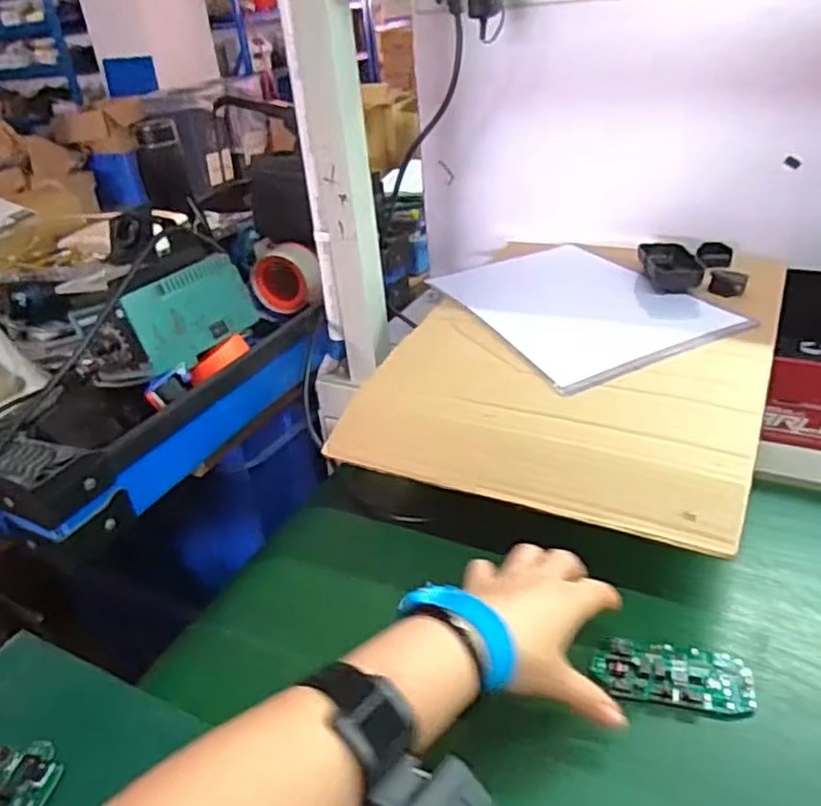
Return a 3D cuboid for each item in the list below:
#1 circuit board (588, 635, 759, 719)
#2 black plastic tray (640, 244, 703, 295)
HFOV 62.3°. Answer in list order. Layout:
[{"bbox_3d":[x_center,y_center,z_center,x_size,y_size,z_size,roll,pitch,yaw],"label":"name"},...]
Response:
[{"bbox_3d":[0.172,0.178,0.446,0.099,0.009,0.046,2,32,13],"label":"circuit board"},{"bbox_3d":[0.289,-0.153,0.757,0.060,0.024,0.101,3,33,14],"label":"black plastic tray"}]

